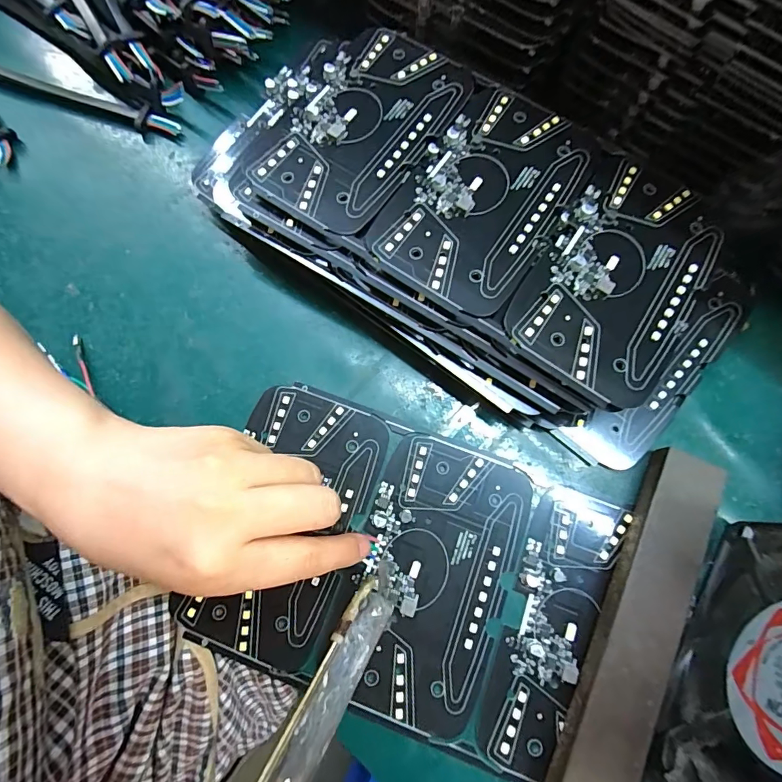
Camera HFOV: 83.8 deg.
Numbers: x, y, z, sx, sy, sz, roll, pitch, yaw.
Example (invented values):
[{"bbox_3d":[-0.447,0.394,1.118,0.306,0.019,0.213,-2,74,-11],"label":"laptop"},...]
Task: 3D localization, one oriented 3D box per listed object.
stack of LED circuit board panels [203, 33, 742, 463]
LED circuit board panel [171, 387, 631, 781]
[{"bbox_3d":[0.041,-0.094,0.244,0.309,0.043,0.153,33,80,8],"label":"stack of LED circuit board panels"},{"bbox_3d":[0.005,0.088,0.220,0.192,0.007,0.130,20,77,6],"label":"LED circuit board panel"}]

